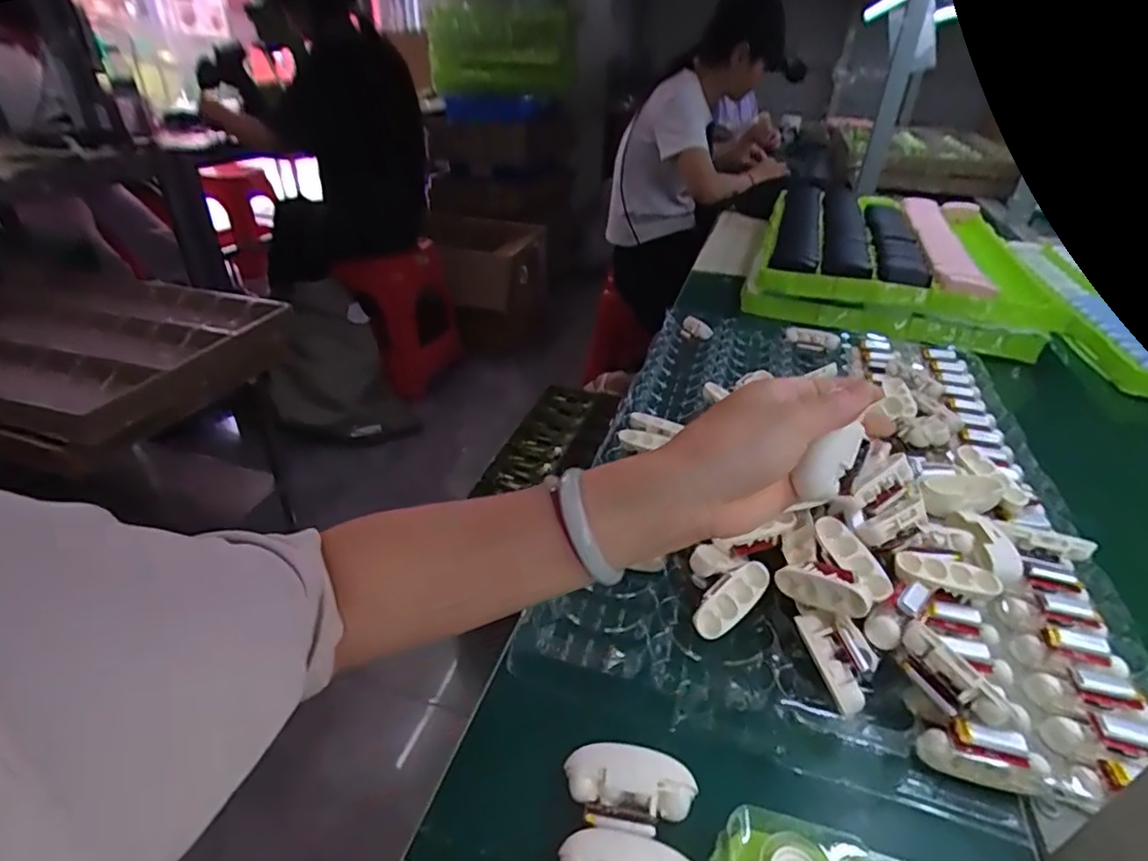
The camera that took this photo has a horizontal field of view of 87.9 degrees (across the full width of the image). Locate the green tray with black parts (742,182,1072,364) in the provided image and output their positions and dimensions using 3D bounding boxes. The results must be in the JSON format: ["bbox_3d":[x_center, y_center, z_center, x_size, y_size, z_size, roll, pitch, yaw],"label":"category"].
[{"bbox_3d":[0.551,-0.313,1.042,0.419,0.085,0.605,14,35,17],"label":"green tray with black parts"}]

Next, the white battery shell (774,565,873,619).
[{"bbox_3d":[0.159,0.101,0.378,0.016,0.025,0.058,-27,21,-37],"label":"white battery shell"}]

